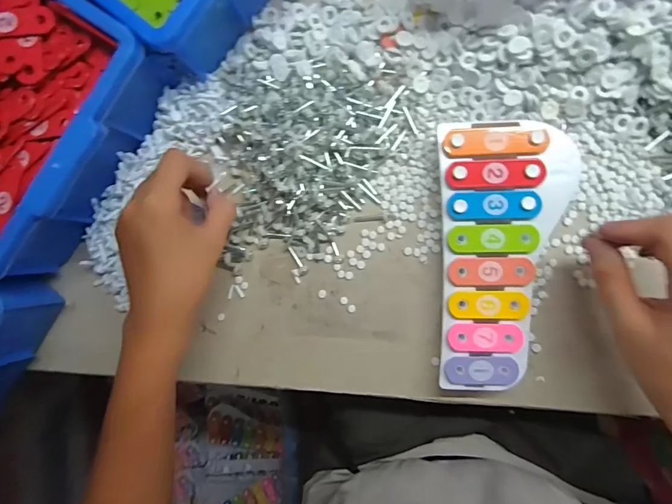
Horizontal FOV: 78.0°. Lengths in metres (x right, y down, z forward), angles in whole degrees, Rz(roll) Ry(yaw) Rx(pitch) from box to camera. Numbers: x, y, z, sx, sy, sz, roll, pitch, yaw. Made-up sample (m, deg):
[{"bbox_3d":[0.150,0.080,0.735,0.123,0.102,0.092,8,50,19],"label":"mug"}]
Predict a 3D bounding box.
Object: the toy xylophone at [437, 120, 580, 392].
[{"bbox_3d":[0.145,0.002,0.358,0.107,0.043,0.223,0,91,6],"label":"toy xylophone"}]

